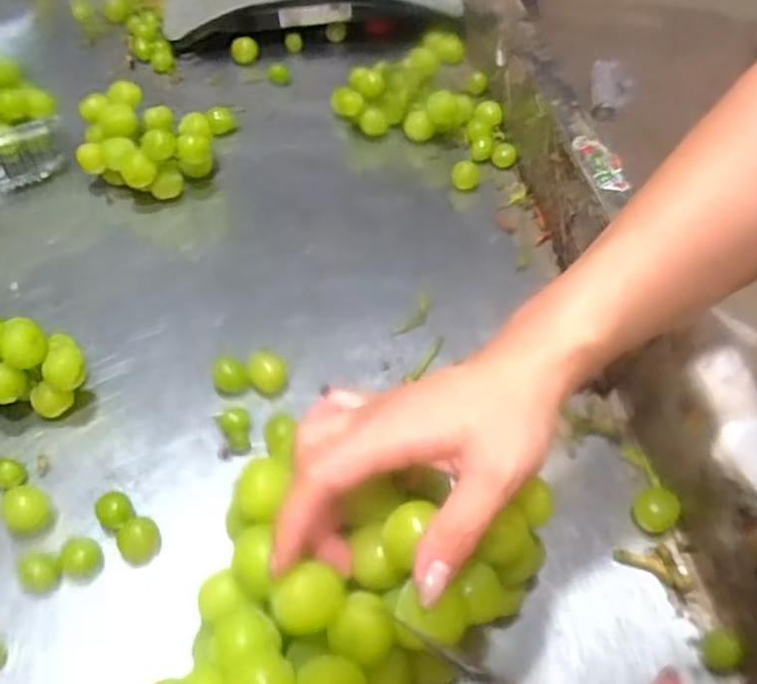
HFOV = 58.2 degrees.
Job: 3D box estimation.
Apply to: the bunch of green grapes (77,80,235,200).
[{"bbox_3d":[-0.195,-0.177,0.610,0.138,0.063,0.104,-12,50,-11],"label":"bunch of green grapes"}]

